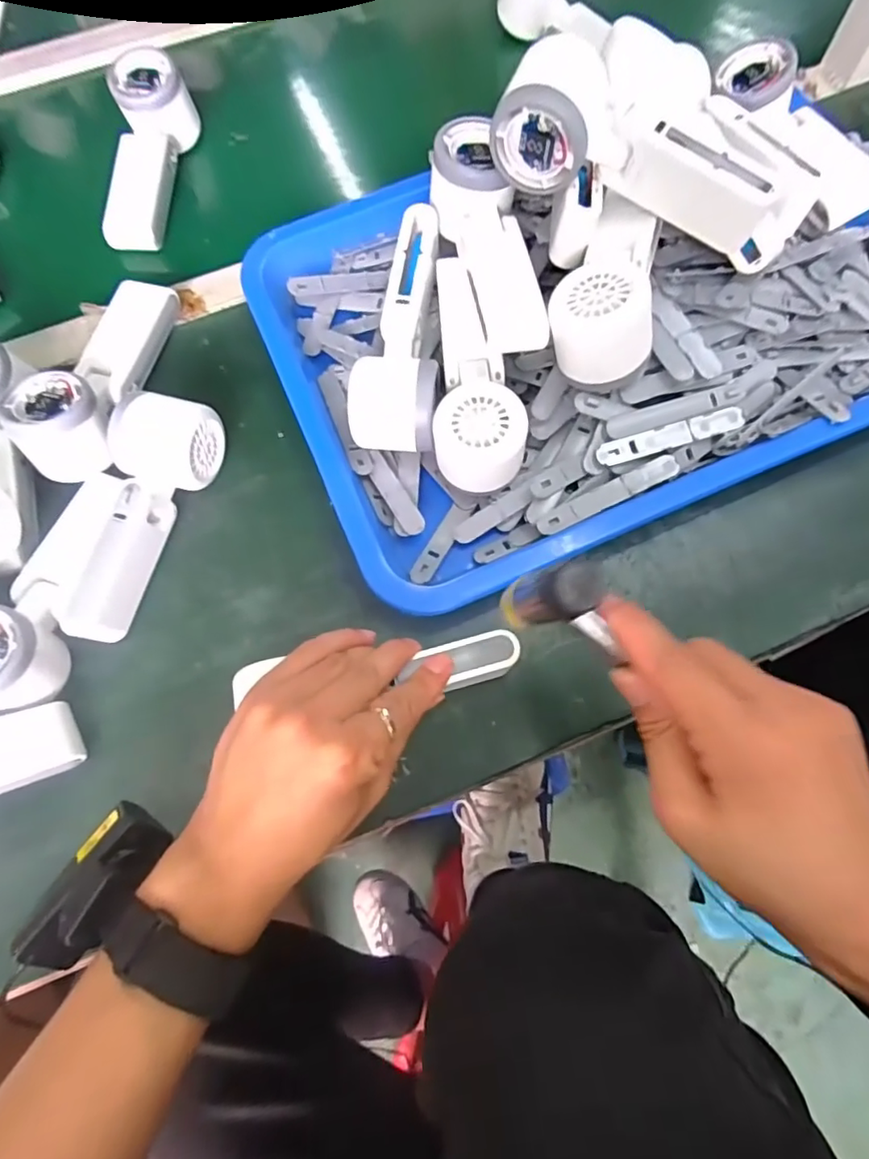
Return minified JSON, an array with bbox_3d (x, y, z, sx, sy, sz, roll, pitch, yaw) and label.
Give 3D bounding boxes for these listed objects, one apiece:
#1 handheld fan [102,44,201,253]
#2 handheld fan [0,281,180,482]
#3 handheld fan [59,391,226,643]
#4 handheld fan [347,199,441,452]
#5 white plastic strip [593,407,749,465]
[{"bbox_3d":[-0.240,-0.355,0.463,0.054,0.042,0.165,1,72,2],"label":"handheld fan"},{"bbox_3d":[-0.239,-0.149,0.400,0.060,0.045,0.166,12,64,4],"label":"handheld fan"},{"bbox_3d":[-0.202,-0.045,0.368,0.058,0.058,0.166,21,74,8],"label":"handheld fan"},{"bbox_3d":[-0.022,-0.165,0.385,0.056,0.060,0.173,3,72,3],"label":"handheld fan"},{"bbox_3d":[0.151,-0.091,0.355,0.094,0.007,0.015,-15,72,-3],"label":"white plastic strip"}]

